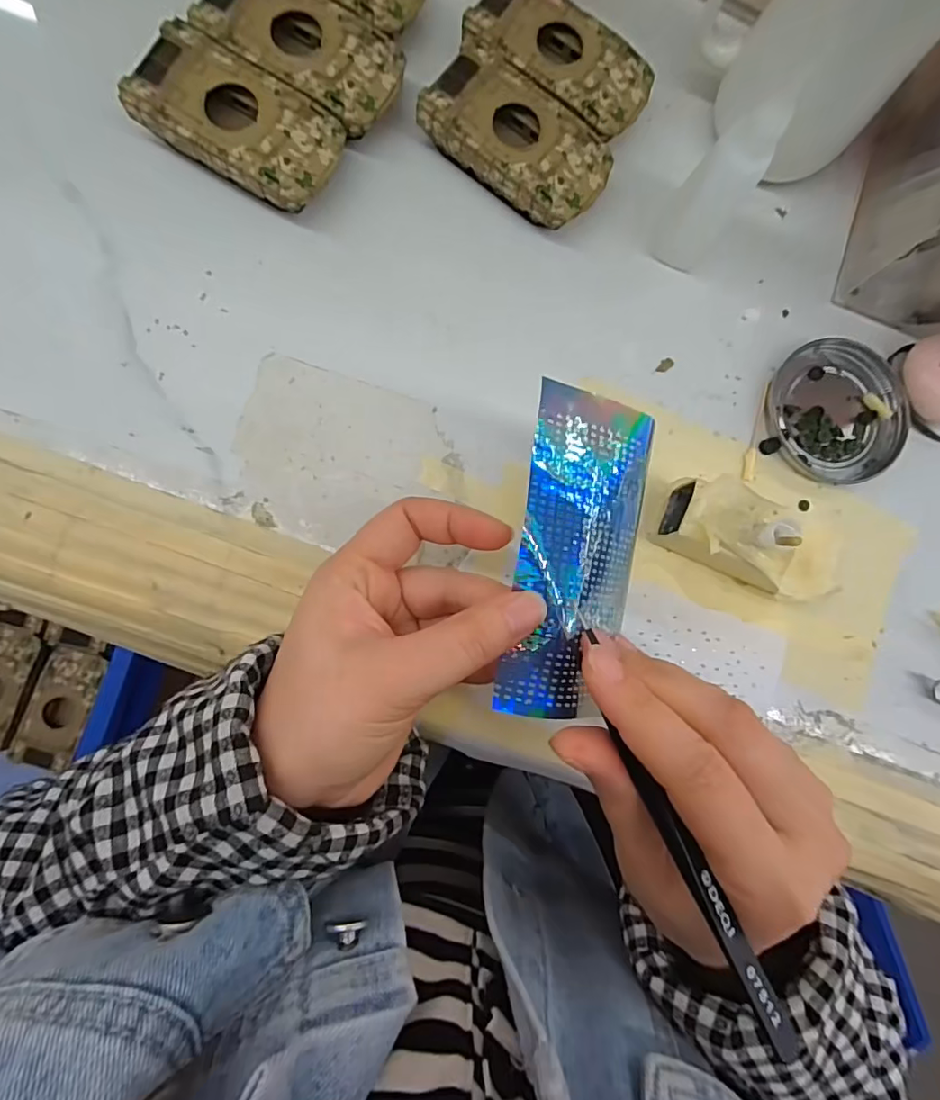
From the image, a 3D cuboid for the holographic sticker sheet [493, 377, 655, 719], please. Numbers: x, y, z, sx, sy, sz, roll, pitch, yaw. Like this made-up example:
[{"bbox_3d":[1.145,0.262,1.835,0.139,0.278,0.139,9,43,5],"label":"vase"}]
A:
[{"bbox_3d":[0.040,0.001,0.197,0.051,0.020,0.119,14,82,-5],"label":"holographic sticker sheet"}]

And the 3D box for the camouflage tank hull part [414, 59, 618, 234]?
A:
[{"bbox_3d":[0.025,-0.209,0.276,0.094,0.023,0.050,35,83,-2],"label":"camouflage tank hull part"}]

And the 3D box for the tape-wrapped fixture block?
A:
[{"bbox_3d":[0.137,-0.007,0.262,0.083,0.044,0.043,26,83,-4],"label":"tape-wrapped fixture block"}]

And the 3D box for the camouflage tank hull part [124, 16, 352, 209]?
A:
[{"bbox_3d":[-0.111,-0.205,0.262,0.094,0.024,0.053,29,83,-3],"label":"camouflage tank hull part"}]

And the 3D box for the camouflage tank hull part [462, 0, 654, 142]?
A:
[{"bbox_3d":[0.047,-0.256,0.281,0.096,0.021,0.057,33,83,-3],"label":"camouflage tank hull part"}]

